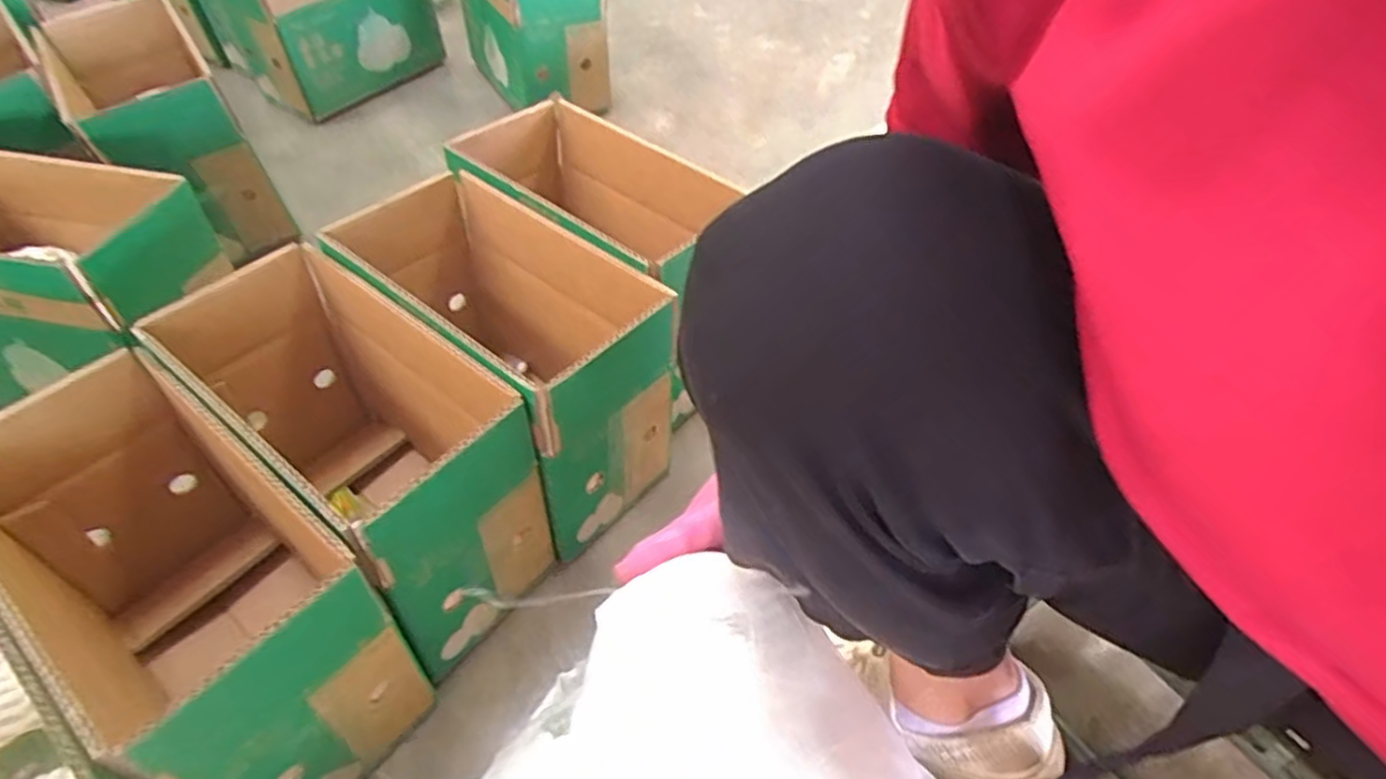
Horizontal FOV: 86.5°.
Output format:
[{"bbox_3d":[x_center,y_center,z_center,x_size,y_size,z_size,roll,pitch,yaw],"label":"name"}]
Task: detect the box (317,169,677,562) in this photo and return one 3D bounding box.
[{"bbox_3d":[-0.159,-0.035,0.652,0.274,0.205,0.146,34,57,26],"label":"box"}]

